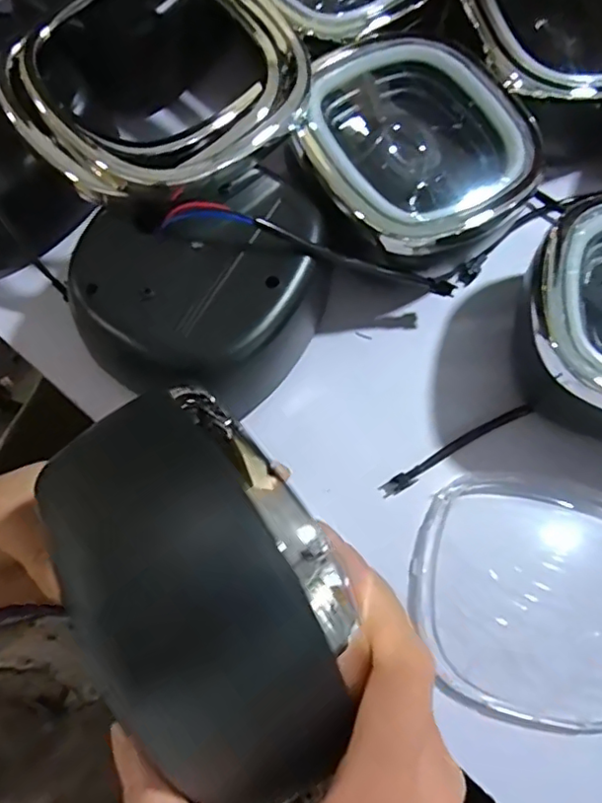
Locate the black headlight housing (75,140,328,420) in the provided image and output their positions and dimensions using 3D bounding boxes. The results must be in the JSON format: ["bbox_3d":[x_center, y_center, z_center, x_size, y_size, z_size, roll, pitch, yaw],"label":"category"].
[{"bbox_3d":[-0.052,-0.057,0.345,0.149,0.078,0.119,-22,72,-9],"label":"black headlight housing"}]

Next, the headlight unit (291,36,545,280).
[{"bbox_3d":[0.068,-0.149,0.377,0.146,0.076,0.149,-13,71,-6],"label":"headlight unit"}]

